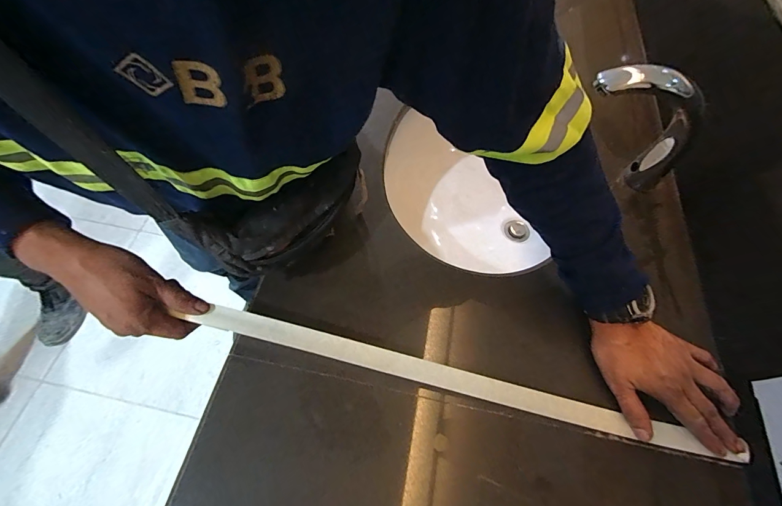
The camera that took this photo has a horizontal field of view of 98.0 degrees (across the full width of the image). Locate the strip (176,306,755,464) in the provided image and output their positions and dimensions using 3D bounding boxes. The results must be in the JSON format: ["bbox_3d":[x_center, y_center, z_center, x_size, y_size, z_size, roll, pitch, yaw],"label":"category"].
[{"bbox_3d":[0.058,0.142,0.378,0.548,0.010,0.030,15,62,0],"label":"strip"}]

